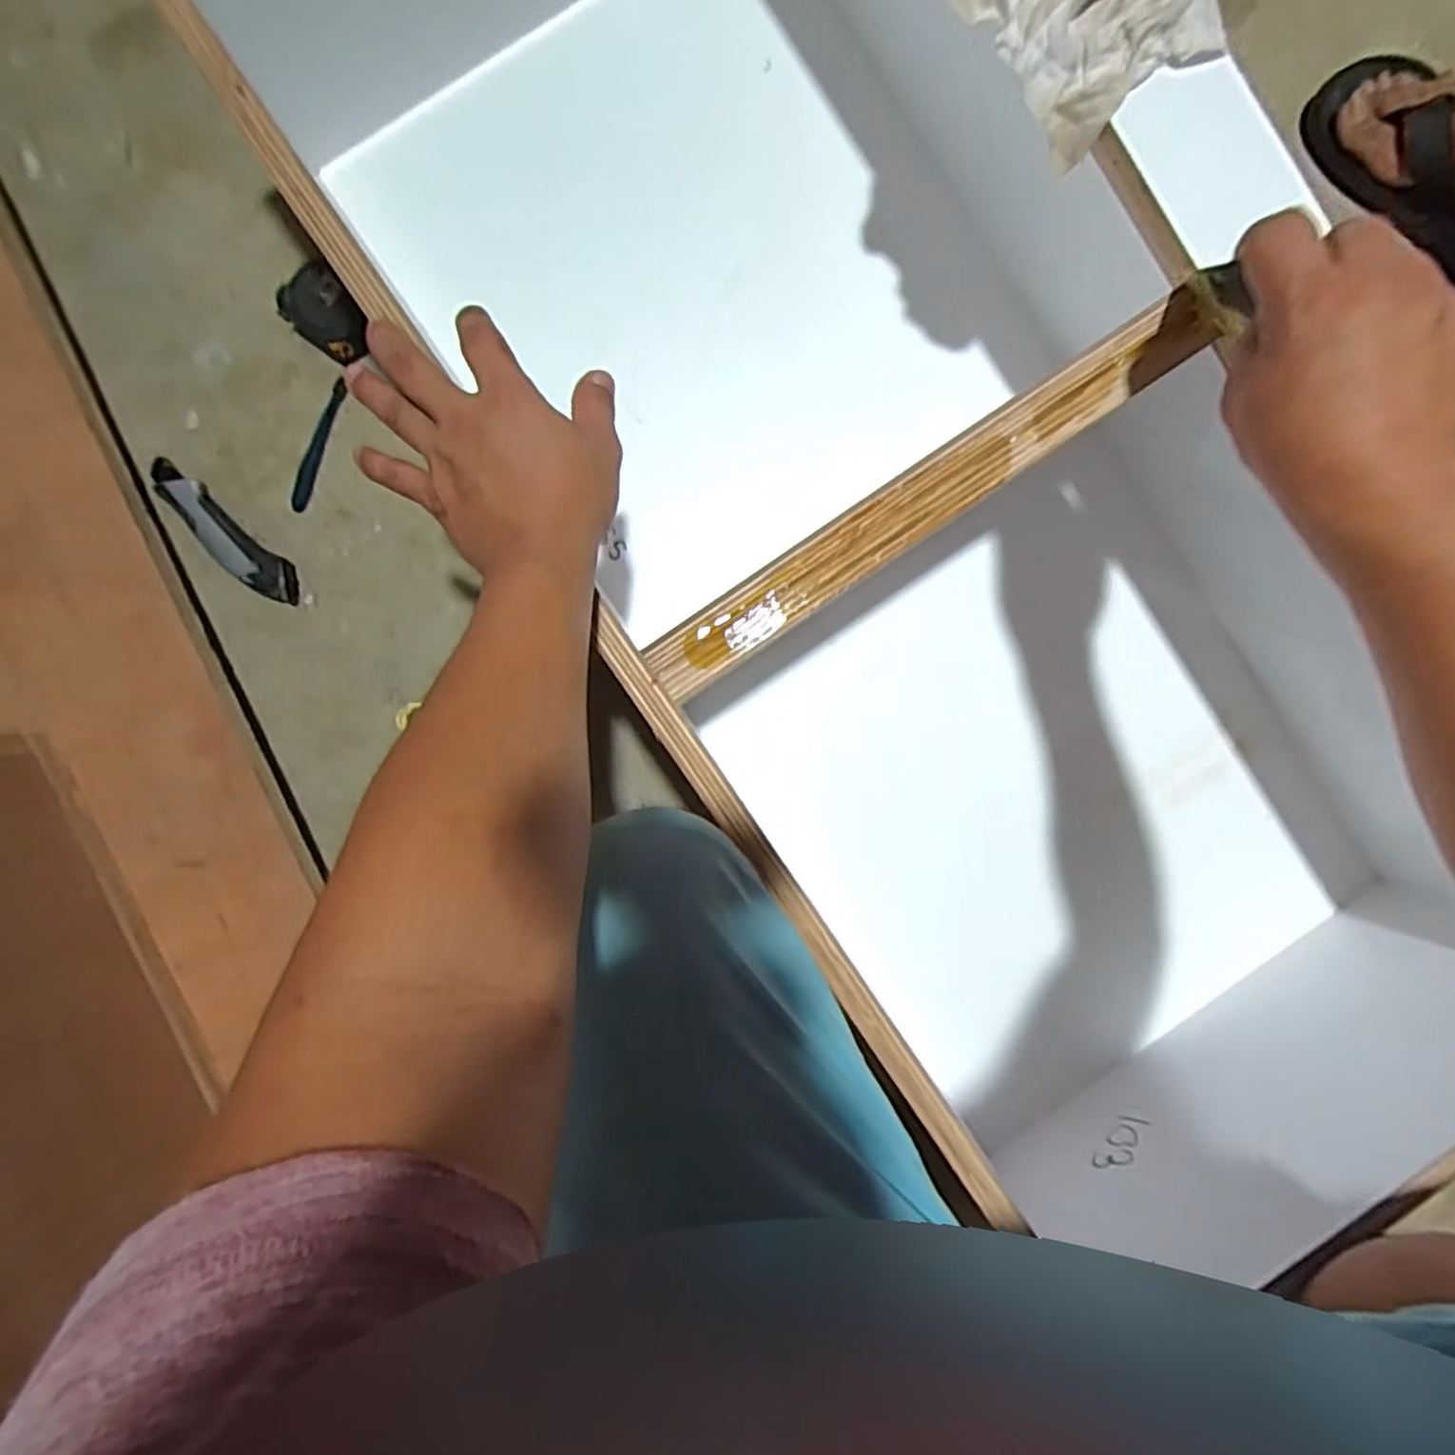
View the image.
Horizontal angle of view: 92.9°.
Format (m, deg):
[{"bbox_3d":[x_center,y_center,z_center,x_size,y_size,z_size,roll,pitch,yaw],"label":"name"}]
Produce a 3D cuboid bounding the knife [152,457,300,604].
[{"bbox_3d":[-0.431,-0.165,0.588,0.164,0.016,0.039,41,88,-5],"label":"knife"}]

